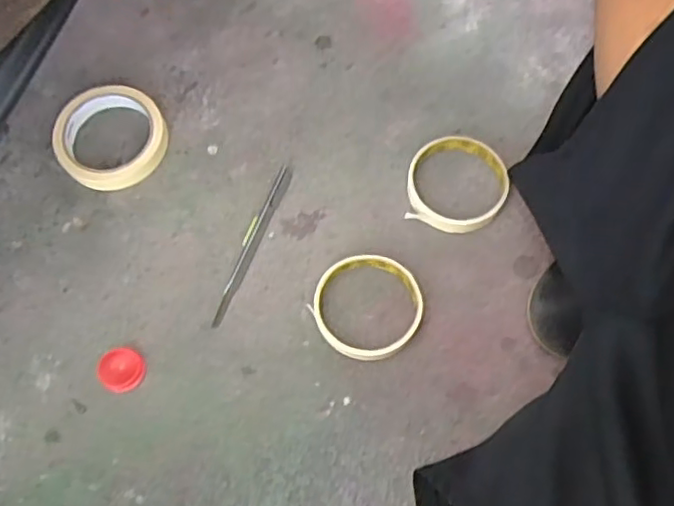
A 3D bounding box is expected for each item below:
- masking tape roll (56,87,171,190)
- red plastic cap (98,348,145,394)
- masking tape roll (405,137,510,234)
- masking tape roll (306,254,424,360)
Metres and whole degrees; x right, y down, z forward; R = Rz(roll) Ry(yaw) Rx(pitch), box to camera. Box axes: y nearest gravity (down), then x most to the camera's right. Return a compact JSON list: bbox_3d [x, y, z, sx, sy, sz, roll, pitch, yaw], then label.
[{"bbox_3d":[-0.204,-0.105,0.563,0.095,0.028,0.092,-1,69,2],"label":"masking tape roll"},{"bbox_3d":[-0.170,0.093,0.493,0.034,0.011,0.033,-1,69,2],"label":"red plastic cap"},{"bbox_3d":[0.104,-0.060,0.535,0.082,0.025,0.086,-1,69,2],"label":"masking tape roll"},{"bbox_3d":[0.025,0.043,0.501,0.086,0.017,0.084,-1,69,2],"label":"masking tape roll"}]

